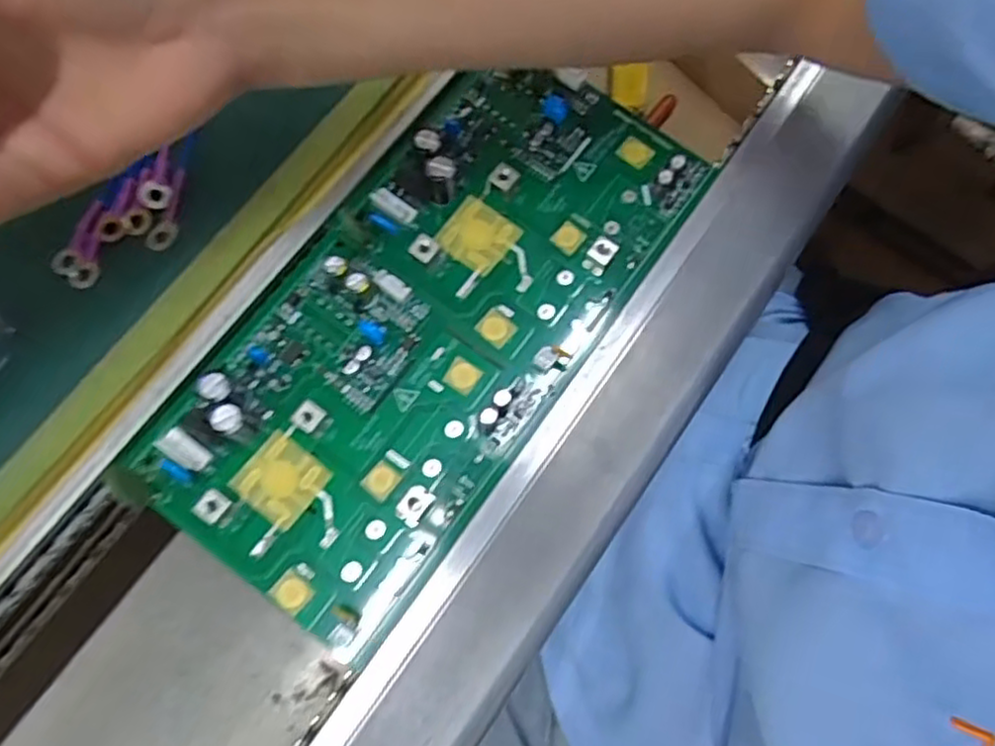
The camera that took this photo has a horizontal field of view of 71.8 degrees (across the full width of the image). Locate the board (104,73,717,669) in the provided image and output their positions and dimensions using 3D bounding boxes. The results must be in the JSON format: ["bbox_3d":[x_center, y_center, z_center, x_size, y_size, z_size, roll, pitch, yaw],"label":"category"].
[{"bbox_3d":[-0.025,-0.027,0.282,0.118,0.028,0.254,36,77,7],"label":"board"}]

